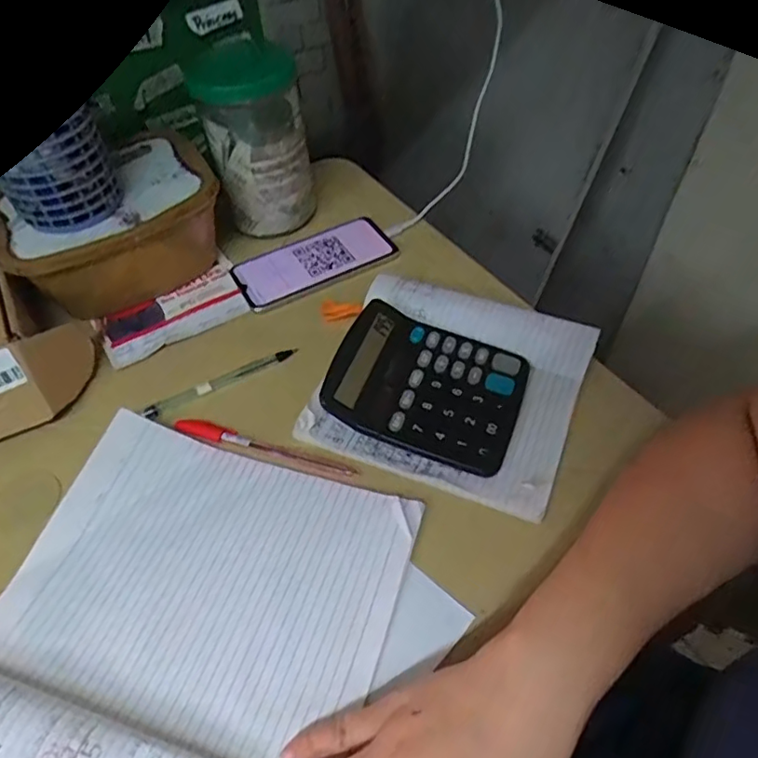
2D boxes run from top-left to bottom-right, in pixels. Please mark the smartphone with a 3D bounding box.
[{"bbox_3d":[-0.064,-0.118,0.582,0.157,0.015,0.074,-24,53,-17],"label":"smartphone"}]

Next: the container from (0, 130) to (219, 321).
[{"bbox_3d":[-0.249,-0.135,0.548,0.184,0.098,0.131,-35,57,-24],"label":"container"}]

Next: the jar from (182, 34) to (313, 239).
[{"bbox_3d":[-0.120,-0.232,0.571,0.094,0.173,0.089,-1,50,1],"label":"jar"}]

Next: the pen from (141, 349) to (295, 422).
[{"bbox_3d":[-0.133,0.002,0.494,0.134,0.011,0.014,-23,53,-16],"label":"pen"}]

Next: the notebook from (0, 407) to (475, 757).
[{"bbox_3d":[-0.131,0.191,0.326,0.265,0.029,0.360,16,52,16],"label":"notebook"}]

